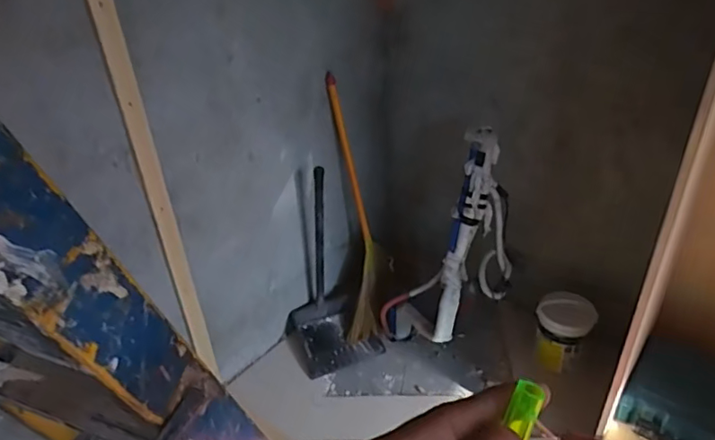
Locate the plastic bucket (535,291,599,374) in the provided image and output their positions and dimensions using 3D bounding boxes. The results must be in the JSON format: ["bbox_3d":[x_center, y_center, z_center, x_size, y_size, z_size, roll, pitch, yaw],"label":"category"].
[{"bbox_3d":[0.645,0.346,1.712,0.171,0.199,0.157,7,35,15],"label":"plastic bucket"}]

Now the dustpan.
[{"bbox_3d":[-0.114,0.213,1.769,0.274,0.621,0.291,-29,42,-33],"label":"dustpan"}]

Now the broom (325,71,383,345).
[{"bbox_3d":[-0.002,0.001,1.828,0.131,0.836,0.346,-4,34,-1],"label":"broom"}]

